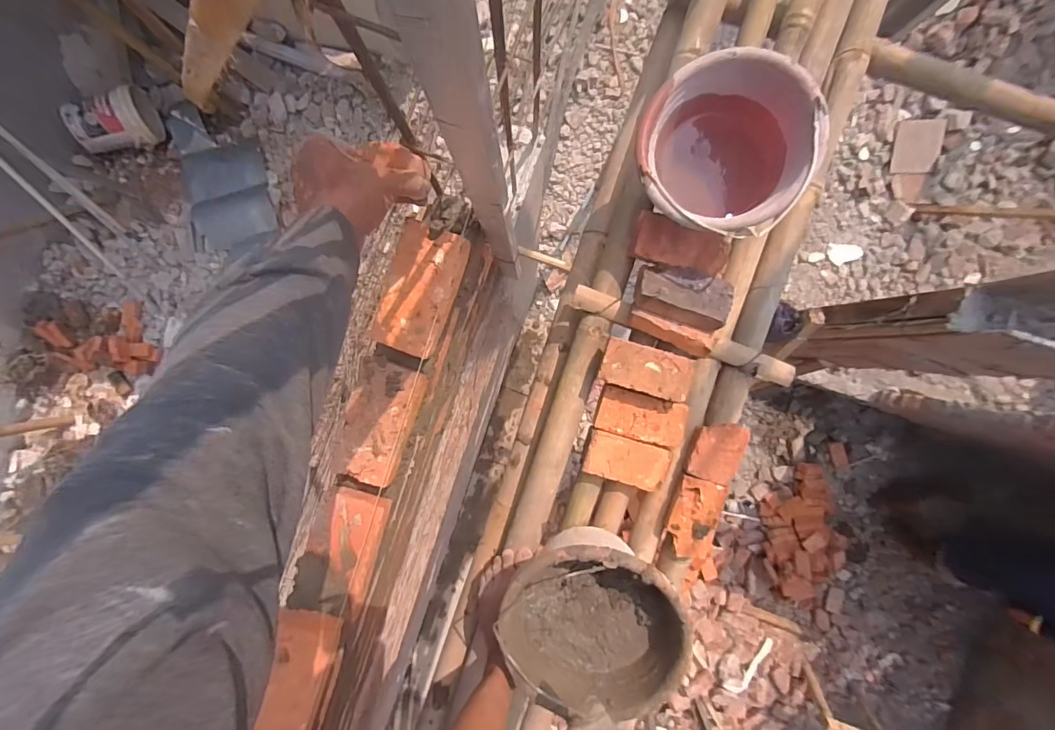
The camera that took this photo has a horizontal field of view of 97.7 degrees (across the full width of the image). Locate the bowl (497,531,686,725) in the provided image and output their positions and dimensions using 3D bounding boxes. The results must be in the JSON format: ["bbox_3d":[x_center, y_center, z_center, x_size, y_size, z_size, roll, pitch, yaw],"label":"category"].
[{"bbox_3d":[0.102,0.398,0.748,0.277,0.140,0.260,0,94,0],"label":"bowl"}]

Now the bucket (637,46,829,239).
[{"bbox_3d":[0.282,-0.317,0.748,0.225,0.282,0.240,0,94,0],"label":"bucket"}]

